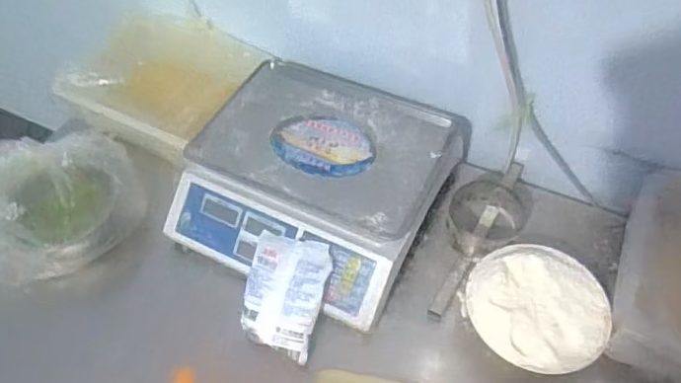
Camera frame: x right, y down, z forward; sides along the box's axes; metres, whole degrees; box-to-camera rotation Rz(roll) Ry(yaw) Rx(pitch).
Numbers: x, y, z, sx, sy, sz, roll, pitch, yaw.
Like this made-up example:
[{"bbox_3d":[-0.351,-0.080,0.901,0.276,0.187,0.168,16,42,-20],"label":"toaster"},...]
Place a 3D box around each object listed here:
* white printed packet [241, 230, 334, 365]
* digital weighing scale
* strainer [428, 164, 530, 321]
[{"bbox_3d":[-0.073,0.132,0.729,0.103,0.025,0.148,12,79,9],"label":"white printed packet"},{"bbox_3d":[-0.028,-0.022,0.826,0.337,0.129,0.345,22,56,18],"label":"digital weighing scale"},{"bbox_3d":[0.194,0.053,0.806,0.105,0.053,0.280,24,57,19],"label":"strainer"}]

